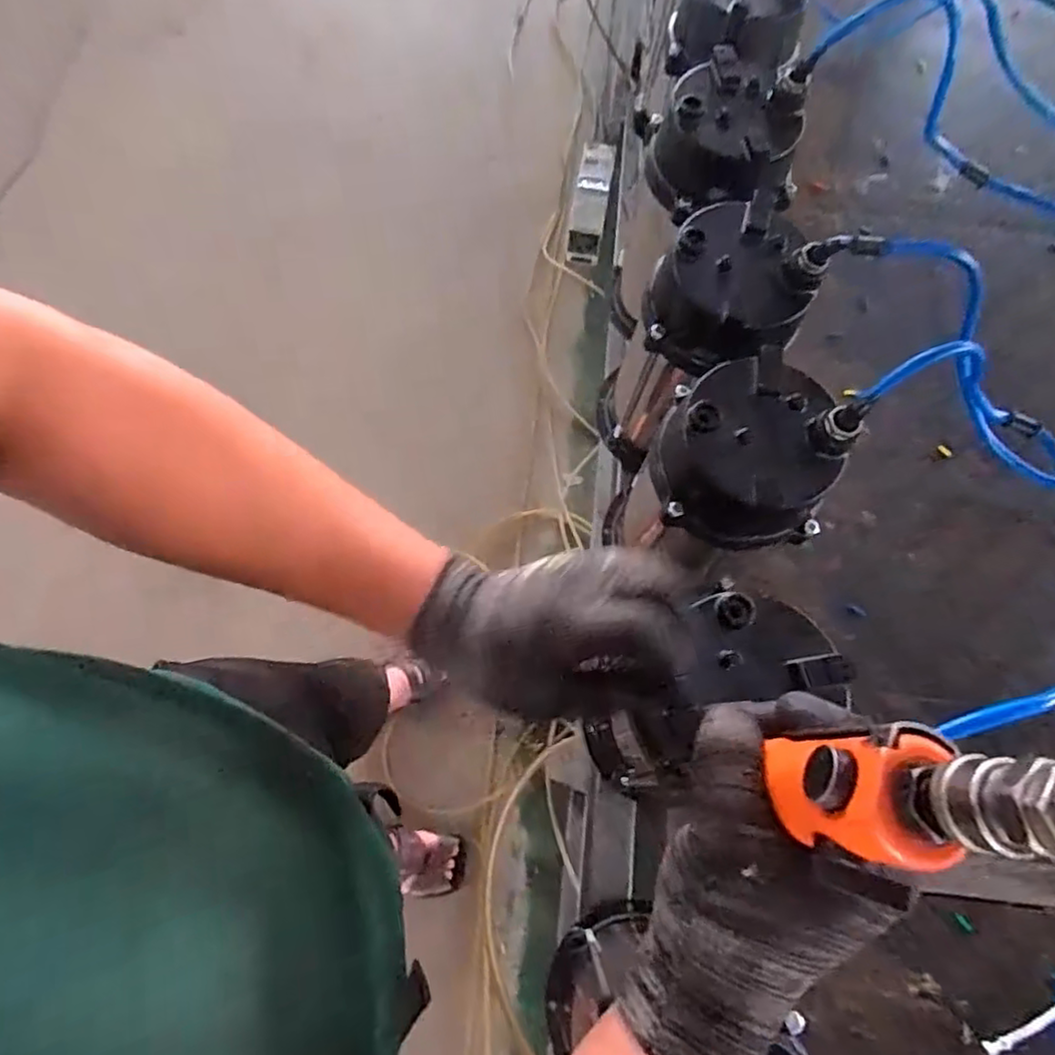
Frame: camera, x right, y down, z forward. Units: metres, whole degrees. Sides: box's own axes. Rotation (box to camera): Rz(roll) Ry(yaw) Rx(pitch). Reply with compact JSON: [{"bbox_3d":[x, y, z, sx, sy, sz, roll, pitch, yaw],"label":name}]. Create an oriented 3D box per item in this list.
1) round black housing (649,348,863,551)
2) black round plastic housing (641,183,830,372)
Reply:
[{"bbox_3d":[0.150,-0.054,0.445,0.112,0.078,0.109,1,71,-2],"label":"round black housing"},{"bbox_3d":[0.148,-0.173,0.493,0.115,0.073,0.115,1,71,-2],"label":"black round plastic housing"}]

